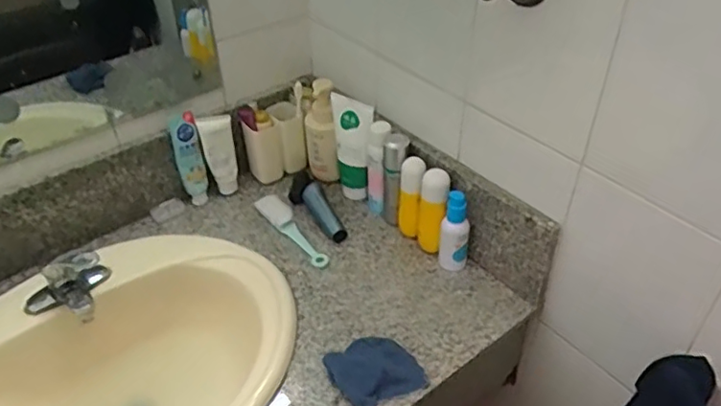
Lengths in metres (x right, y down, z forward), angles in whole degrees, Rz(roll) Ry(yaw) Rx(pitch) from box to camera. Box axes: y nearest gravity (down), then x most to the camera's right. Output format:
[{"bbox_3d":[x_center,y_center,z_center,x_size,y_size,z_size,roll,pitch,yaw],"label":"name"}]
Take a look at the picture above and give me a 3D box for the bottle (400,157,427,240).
[{"bbox_3d":[0.083,0.001,0.995,0.039,0.151,0.049,4,40,5],"label":"bottle"}]

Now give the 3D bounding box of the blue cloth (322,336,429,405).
[{"bbox_3d":[0.019,0.225,0.812,0.111,0.020,0.108,-19,44,-20],"label":"blue cloth"}]

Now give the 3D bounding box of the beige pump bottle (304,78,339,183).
[{"bbox_3d":[-0.074,-0.123,1.108,0.054,0.204,0.065,-5,40,-6],"label":"beige pump bottle"}]

